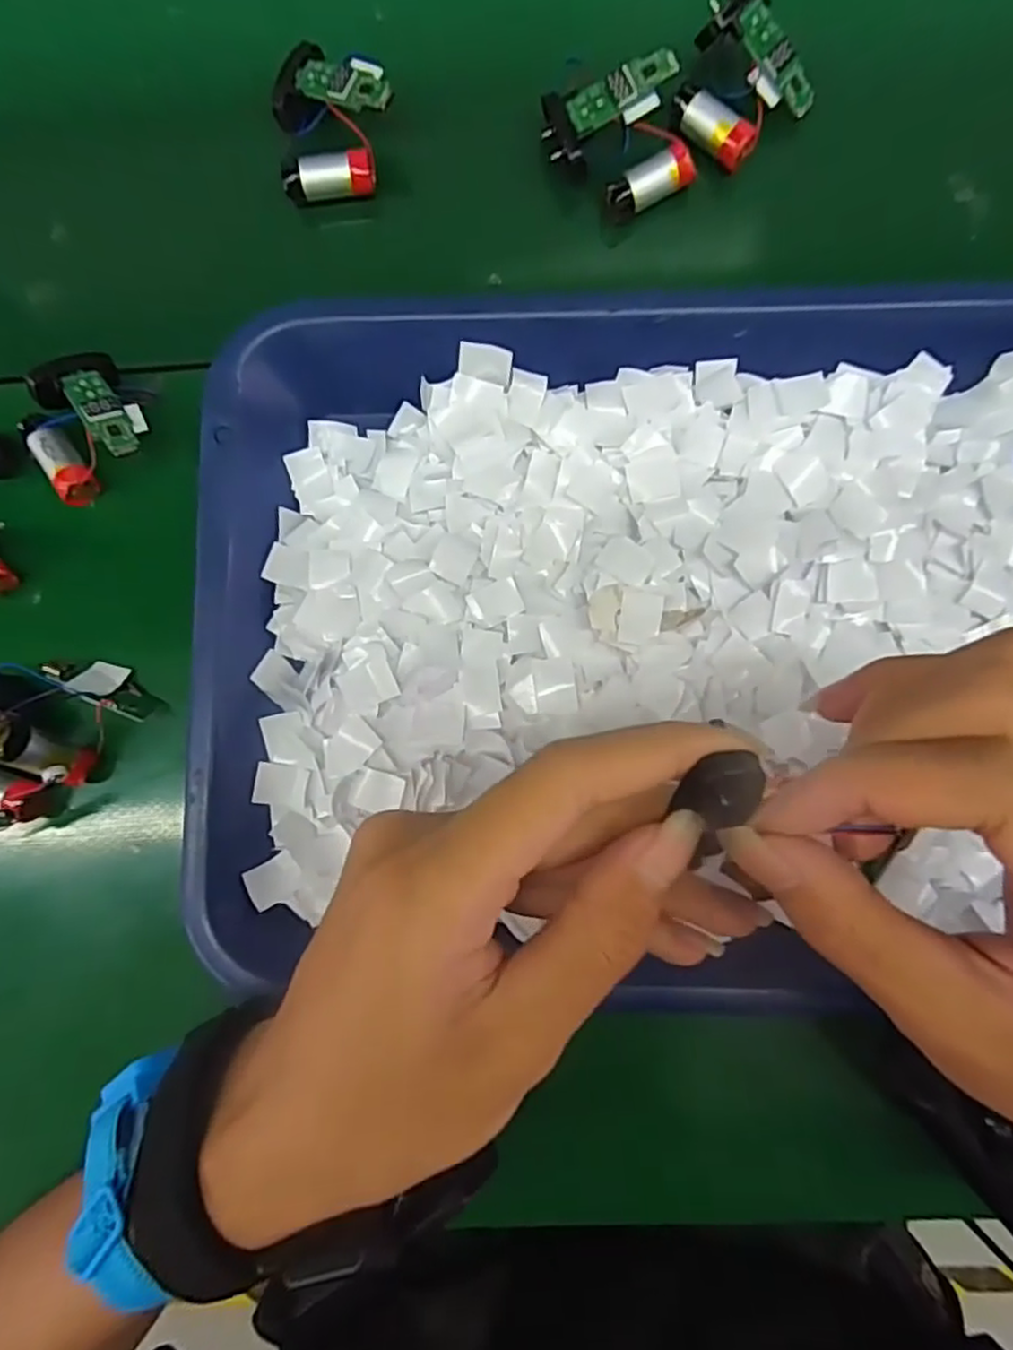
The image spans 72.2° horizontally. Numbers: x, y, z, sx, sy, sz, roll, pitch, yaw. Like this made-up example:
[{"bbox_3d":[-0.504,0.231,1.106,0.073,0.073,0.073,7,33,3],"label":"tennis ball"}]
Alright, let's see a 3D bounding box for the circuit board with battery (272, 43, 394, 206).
[{"bbox_3d":[-0.071,-0.229,0.283,0.047,0.021,0.057,-7,87,2],"label":"circuit board with battery"}]

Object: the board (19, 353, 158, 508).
[{"bbox_3d":[-0.165,-0.097,0.273,0.052,0.021,0.050,-44,87,0],"label":"board"}]

